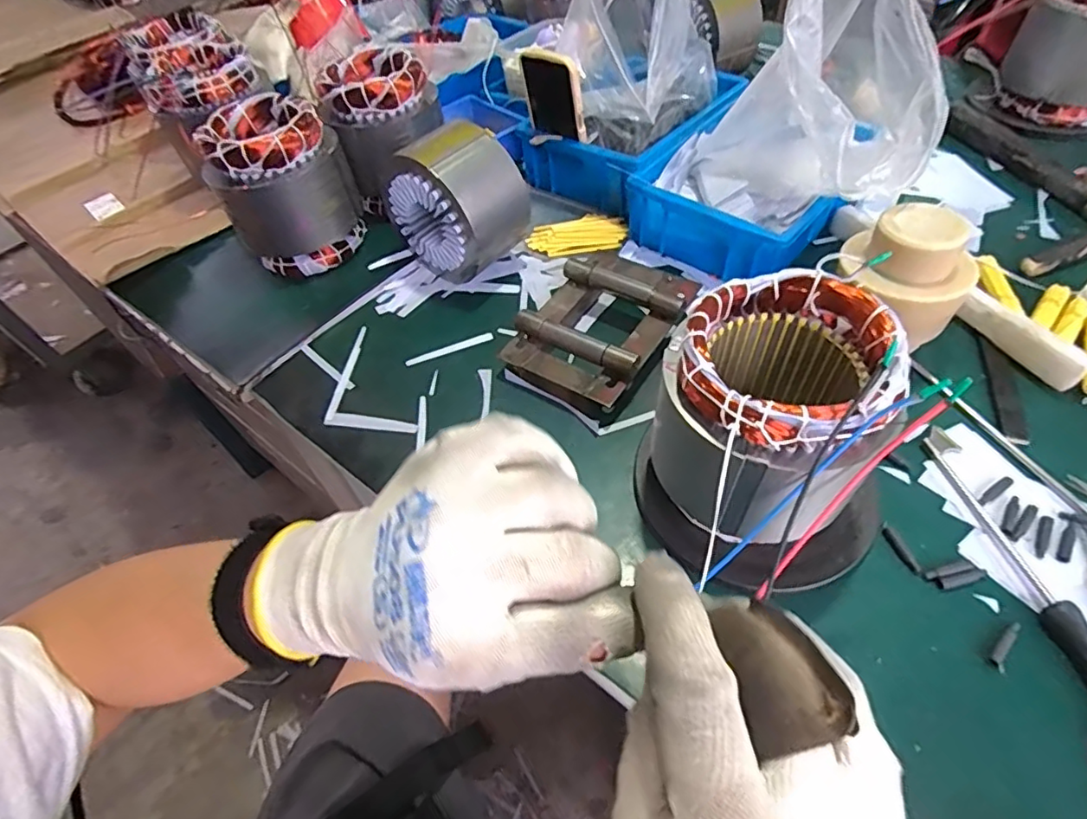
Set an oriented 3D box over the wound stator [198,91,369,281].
[{"bbox_3d":[-0.302,-0.263,0.676,0.141,0.160,0.128,-20,53,-9],"label":"wound stator"}]

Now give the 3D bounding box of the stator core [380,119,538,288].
[{"bbox_3d":[-0.097,-0.234,0.649,0.129,0.150,0.110,34,63,27],"label":"stator core"}]

